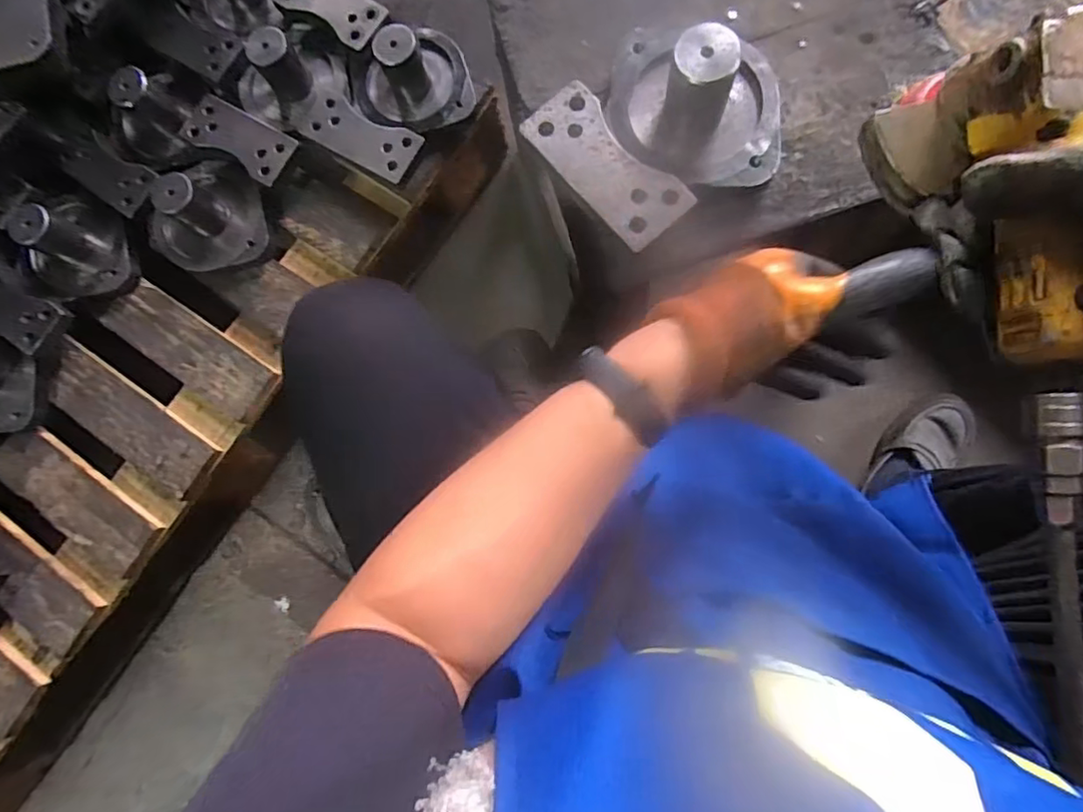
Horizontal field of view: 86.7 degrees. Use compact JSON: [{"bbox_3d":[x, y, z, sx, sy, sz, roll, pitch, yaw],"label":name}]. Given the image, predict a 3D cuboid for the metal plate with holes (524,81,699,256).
[{"bbox_3d":[0.050,-0.190,0.450,0.062,0.007,0.142,-39,80,-1],"label":"metal plate with holes"}]

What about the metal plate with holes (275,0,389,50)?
[{"bbox_3d":[-0.256,-0.489,0.700,0.134,0.009,0.062,35,86,9],"label":"metal plate with holes"}]

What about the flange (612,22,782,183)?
[{"bbox_3d":[0.125,-0.254,0.456,0.139,0.071,0.125,10,83,7],"label":"flange"}]

